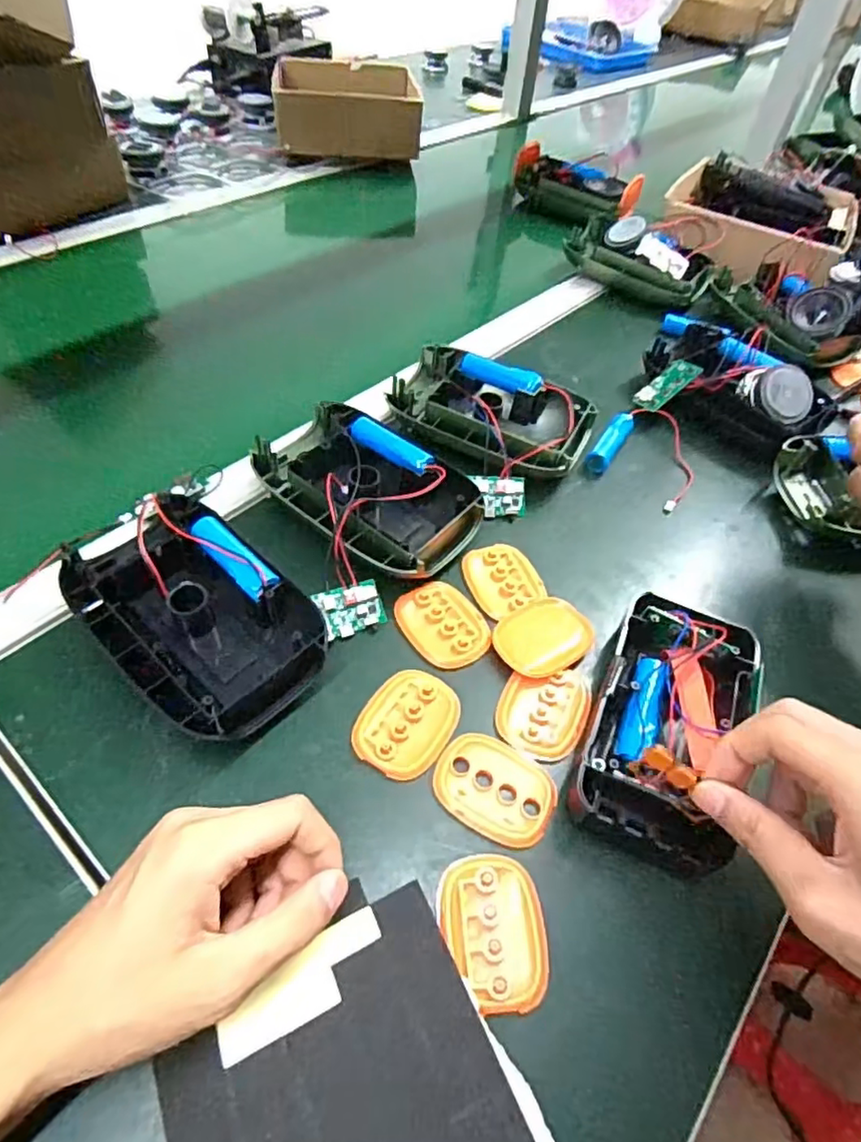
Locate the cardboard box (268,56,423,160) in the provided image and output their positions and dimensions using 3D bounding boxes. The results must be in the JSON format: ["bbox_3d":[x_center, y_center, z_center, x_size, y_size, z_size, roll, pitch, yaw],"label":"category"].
[{"bbox_3d":[-0.123,-0.688,0.899,0.195,0.062,0.206,-2,52,-9],"label":"cardboard box"}]

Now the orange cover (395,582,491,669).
[{"bbox_3d":[0.008,0.033,0.384,0.045,0.005,0.061,-24,57,-23],"label":"orange cover"}]

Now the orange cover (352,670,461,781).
[{"bbox_3d":[-0.013,0.083,0.339,0.049,0.004,0.061,26,53,16],"label":"orange cover"}]

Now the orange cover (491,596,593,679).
[{"bbox_3d":[0.070,0.040,0.379,0.060,0.007,0.049,-27,58,-24],"label":"orange cover"}]

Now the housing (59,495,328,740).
[{"bbox_3d":[-0.138,0.024,0.353,0.149,0.040,0.098,35,56,22],"label":"housing"}]

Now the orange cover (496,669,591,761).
[{"bbox_3d":[0.065,0.077,0.351,0.048,0.004,0.060,23,53,14],"label":"orange cover"}]

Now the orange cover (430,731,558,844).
[{"bbox_3d":[0.034,0.113,0.322,0.063,0.004,0.048,26,53,16],"label":"orange cover"}]

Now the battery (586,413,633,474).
[{"bbox_3d":[0.149,-0.108,0.504,0.017,0.022,0.063,27,54,16],"label":"battery"}]

